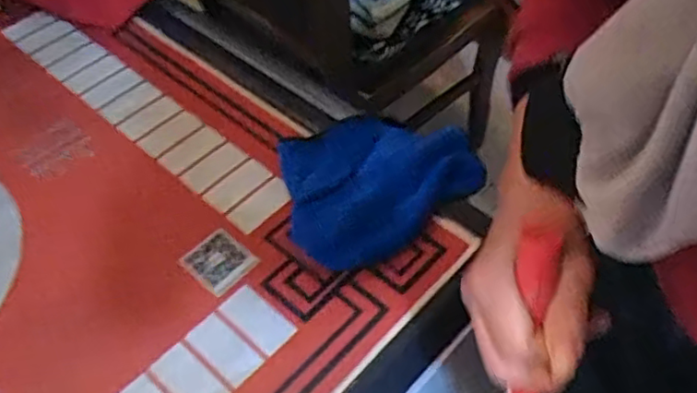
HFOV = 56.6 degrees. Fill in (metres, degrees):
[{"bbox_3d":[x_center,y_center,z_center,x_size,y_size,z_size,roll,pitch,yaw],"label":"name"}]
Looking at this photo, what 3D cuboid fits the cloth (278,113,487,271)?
[{"bbox_3d":[0.030,-0.021,0.610,0.188,0.031,0.148,-20,52,-13],"label":"cloth"}]

